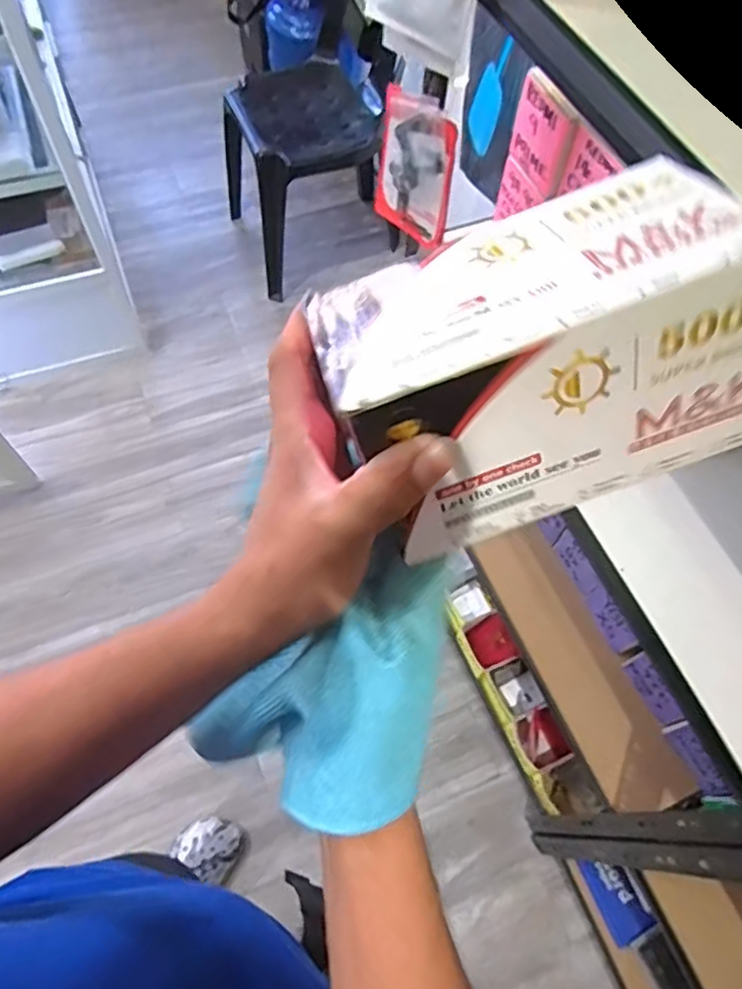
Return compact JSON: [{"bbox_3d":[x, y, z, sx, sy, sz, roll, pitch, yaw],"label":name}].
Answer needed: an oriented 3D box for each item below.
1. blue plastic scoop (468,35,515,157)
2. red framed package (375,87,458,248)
[{"bbox_3d":[0.220,-0.745,1.207,0.018,0.190,0.067,-34,69,-32],"label":"blue plastic scoop"},{"bbox_3d":[0.046,-0.360,0.717,0.026,0.144,0.110,-38,72,-19],"label":"red framed package"}]

